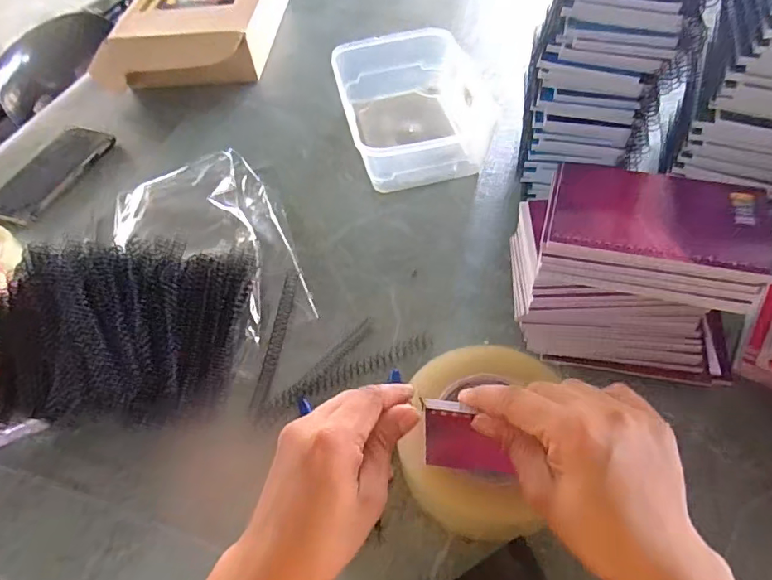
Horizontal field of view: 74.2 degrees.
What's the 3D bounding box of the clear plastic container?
[{"bbox_3d":[0.035,-0.224,0.626,0.151,0.065,0.214,-14,52,-5],"label":"clear plastic container"}]

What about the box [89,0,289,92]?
[{"bbox_3d":[-0.301,-0.433,0.819,0.238,0.077,0.334,-1,52,6],"label":"box"}]

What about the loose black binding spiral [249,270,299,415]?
[{"bbox_3d":[-0.099,0.042,0.469,0.014,0.009,0.150,1,52,7],"label":"loose black binding spiral"}]

